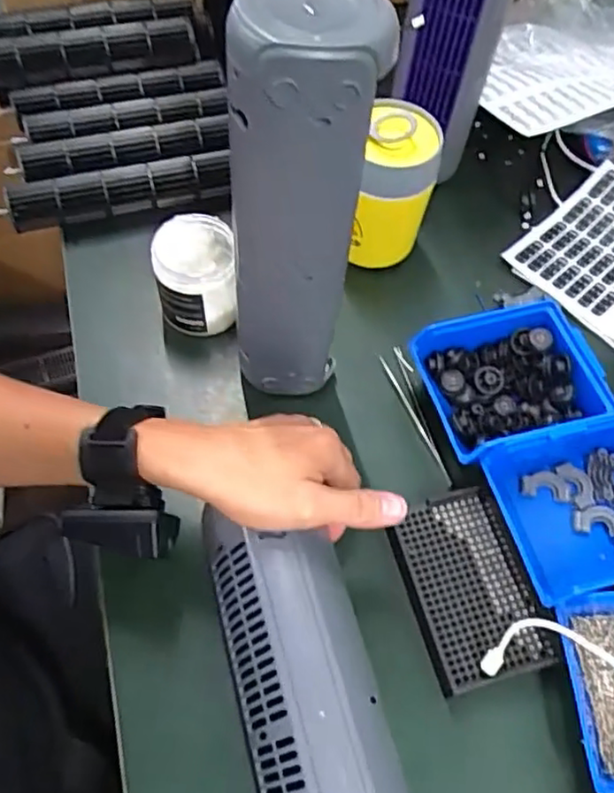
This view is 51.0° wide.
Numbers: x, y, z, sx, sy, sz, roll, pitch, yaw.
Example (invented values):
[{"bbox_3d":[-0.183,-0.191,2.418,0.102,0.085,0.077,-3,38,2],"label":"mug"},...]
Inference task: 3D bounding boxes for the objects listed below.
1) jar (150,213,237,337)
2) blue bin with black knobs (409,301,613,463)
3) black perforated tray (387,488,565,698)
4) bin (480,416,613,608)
[{"bbox_3d":[-0.096,-0.103,0.574,0.068,0.090,0.072,1,60,-3],"label":"jar"},{"bbox_3d":[0.168,-0.009,0.539,0.139,0.060,0.116,-14,62,-11],"label":"blue bin with black knobs"},{"bbox_3d":[0.121,0.142,0.479,0.089,0.023,0.132,-12,62,-10],"label":"black perforated tray"},{"bbox_3d":[0.214,0.087,0.486,0.138,0.066,0.123,-13,62,-11],"label":"bin"}]

